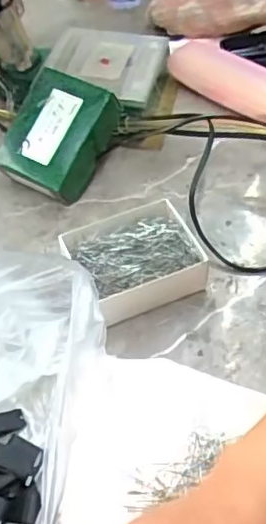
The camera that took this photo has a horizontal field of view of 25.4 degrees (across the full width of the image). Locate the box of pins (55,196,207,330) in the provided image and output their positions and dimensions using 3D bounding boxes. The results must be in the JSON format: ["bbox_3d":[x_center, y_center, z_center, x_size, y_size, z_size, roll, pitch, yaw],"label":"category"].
[{"bbox_3d":[0.004,0.001,0.486,0.100,0.044,0.088,-22,54,-16],"label":"box of pins"}]

